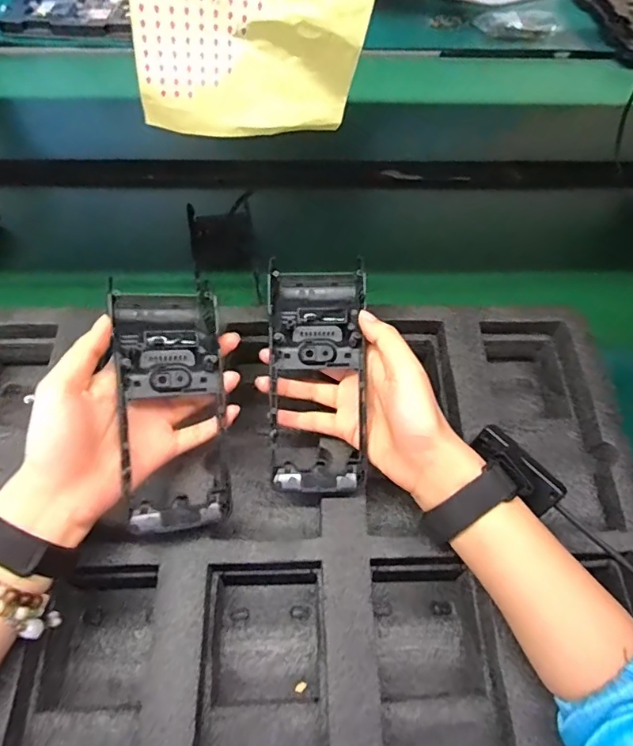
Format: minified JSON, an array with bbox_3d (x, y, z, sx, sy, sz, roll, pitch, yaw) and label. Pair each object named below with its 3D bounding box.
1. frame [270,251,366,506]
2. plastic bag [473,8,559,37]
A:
[{"bbox_3d":[0.001,0.002,0.409,0.077,0.059,0.187,1,75,-2],"label":"frame"},{"bbox_3d":[0.359,-0.626,0.921,0.142,0.030,0.068,-1,58,-3],"label":"plastic bag"}]

